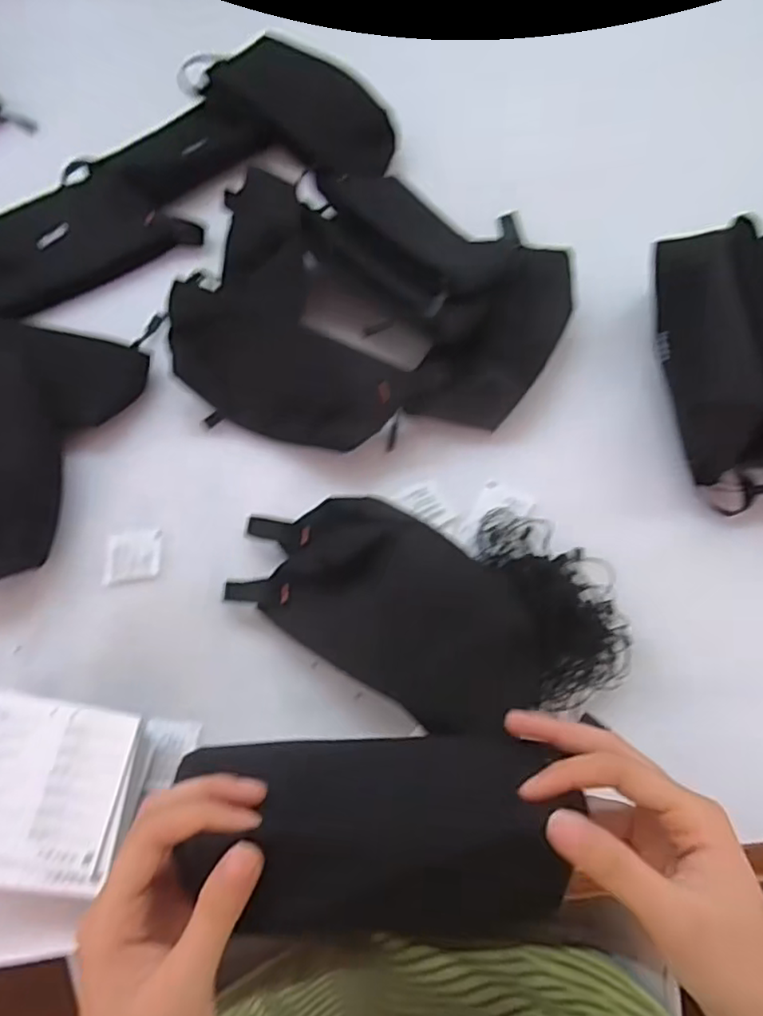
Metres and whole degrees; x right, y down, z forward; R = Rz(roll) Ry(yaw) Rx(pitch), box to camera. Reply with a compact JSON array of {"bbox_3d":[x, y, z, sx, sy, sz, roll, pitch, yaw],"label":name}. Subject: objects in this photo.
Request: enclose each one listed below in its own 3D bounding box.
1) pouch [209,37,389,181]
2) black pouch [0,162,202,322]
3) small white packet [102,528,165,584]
[{"bbox_3d":[-0.070,-0.389,0.608,0.182,0.019,0.090,32,75,-1],"label":"pouch"},{"bbox_3d":[-0.280,-0.245,0.570,0.215,0.047,0.077,-24,72,-6],"label":"black pouch"},{"bbox_3d":[-0.187,0.036,0.469,0.041,0.004,0.038,-8,68,-1],"label":"small white packet"}]

